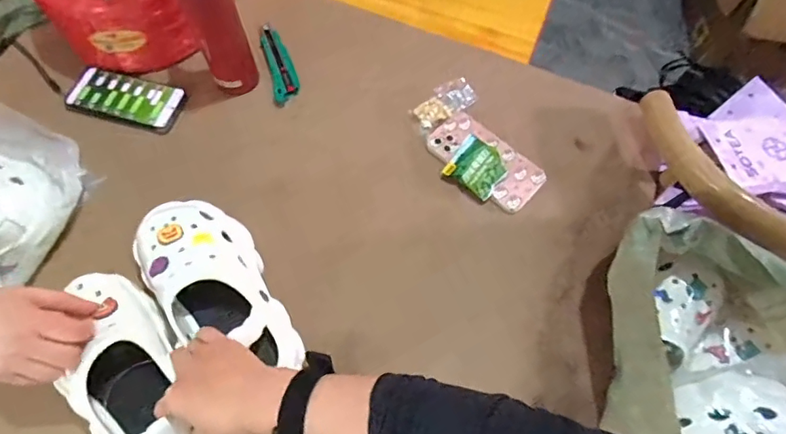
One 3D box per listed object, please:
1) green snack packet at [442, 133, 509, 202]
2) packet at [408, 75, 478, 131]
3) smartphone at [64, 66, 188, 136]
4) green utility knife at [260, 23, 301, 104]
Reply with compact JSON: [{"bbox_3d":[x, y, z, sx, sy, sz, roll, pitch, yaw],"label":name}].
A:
[{"bbox_3d":[0.115,-0.069,0.697,0.073,0.018,0.069,38,87,13],"label":"green snack packet"},{"bbox_3d":[0.074,-0.166,0.745,0.096,0.017,0.049,-32,70,-16],"label":"packet"},{"bbox_3d":[-0.386,-0.173,0.739,0.157,0.006,0.079,14,65,4],"label":"smartphone"},{"bbox_3d":[-0.172,-0.236,0.772,0.039,0.017,0.149,-15,66,-9],"label":"green utility knife"}]

